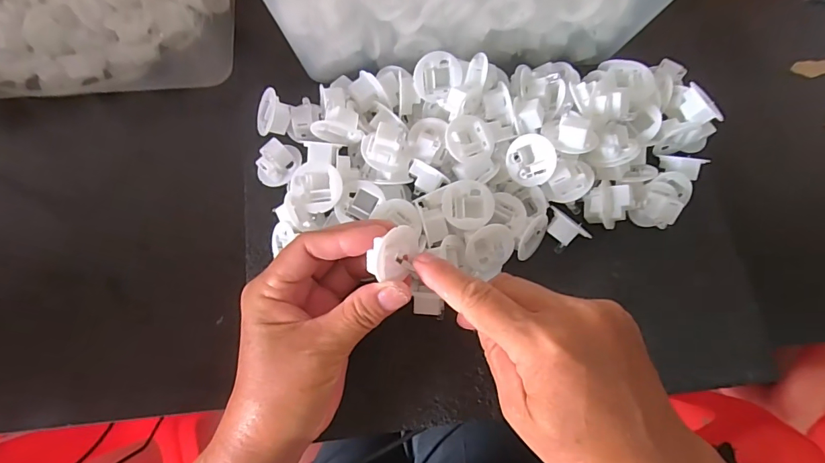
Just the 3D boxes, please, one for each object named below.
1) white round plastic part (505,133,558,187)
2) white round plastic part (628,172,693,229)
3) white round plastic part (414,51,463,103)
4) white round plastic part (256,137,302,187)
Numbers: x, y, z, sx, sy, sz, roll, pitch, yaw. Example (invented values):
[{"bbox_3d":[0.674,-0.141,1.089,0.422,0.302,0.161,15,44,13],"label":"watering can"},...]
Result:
[{"bbox_3d":[0.078,-0.046,0.288,0.031,0.015,0.032,16,107,21],"label":"white round plastic part"},{"bbox_3d":[0.171,-0.022,0.302,0.030,0.022,0.043,42,76,10],"label":"white round plastic part"},{"bbox_3d":[0.016,-0.106,0.299,0.033,0.013,0.029,-39,114,9],"label":"white round plastic part"},{"bbox_3d":[-0.094,-0.047,0.303,0.025,0.013,0.030,30,74,7],"label":"white round plastic part"}]

